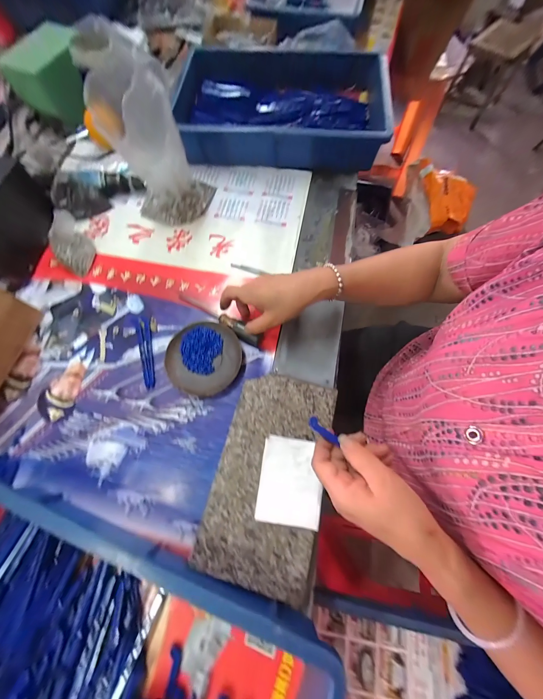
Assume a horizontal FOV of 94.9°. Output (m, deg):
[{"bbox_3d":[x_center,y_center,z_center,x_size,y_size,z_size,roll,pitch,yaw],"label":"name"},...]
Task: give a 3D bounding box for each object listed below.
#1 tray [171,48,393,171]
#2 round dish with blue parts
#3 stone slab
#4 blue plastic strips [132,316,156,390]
[{"bbox_3d":[0.027,-0.546,0.537,0.426,0.077,0.343,5,71,1],"label":"tray"},{"bbox_3d":[-0.108,0.012,0.387,0.117,0.019,0.110,0,71,-1],"label":"round dish with blue parts"},{"bbox_3d":[-0.001,0.157,0.329,0.132,0.030,0.241,14,72,4],"label":"stone slab"},{"bbox_3d":[-0.200,0.000,0.398,0.023,0.005,0.126,-18,72,-7],"label":"blue plastic strips"}]

